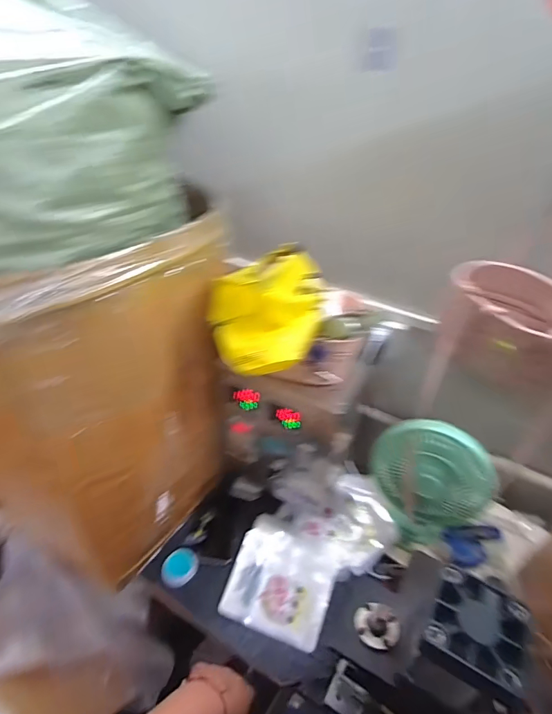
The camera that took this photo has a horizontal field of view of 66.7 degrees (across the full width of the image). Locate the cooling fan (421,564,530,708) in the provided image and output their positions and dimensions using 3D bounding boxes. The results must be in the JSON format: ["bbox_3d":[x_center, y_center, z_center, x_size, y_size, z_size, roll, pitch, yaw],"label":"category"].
[{"bbox_3d":[0.210,0.281,0.437,0.089,0.024,0.102,22,41,24],"label":"cooling fan"}]

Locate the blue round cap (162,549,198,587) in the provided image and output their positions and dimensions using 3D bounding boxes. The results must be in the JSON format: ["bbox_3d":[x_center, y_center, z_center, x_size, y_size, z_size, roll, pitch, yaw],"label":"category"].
[{"bbox_3d":[-0.196,0.430,0.859,0.069,0.012,0.077,1,37,-2],"label":"blue round cap"}]

